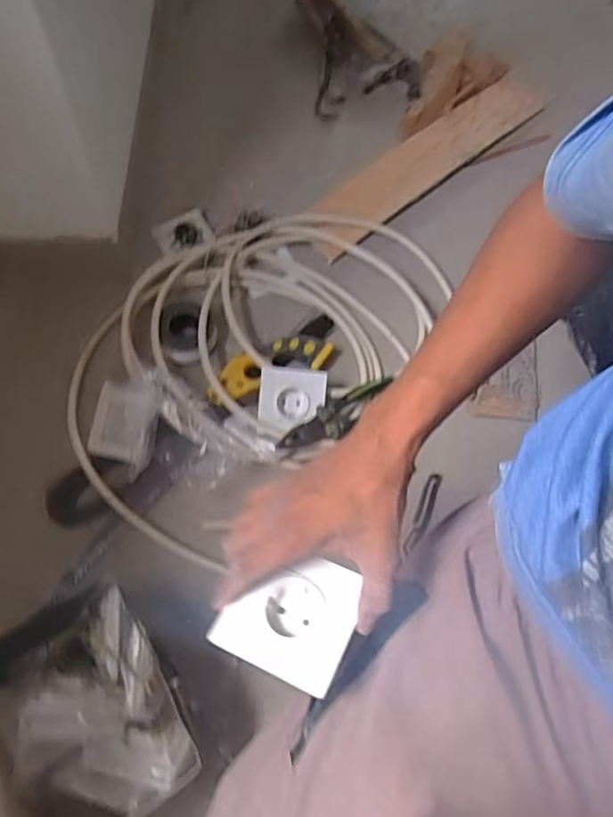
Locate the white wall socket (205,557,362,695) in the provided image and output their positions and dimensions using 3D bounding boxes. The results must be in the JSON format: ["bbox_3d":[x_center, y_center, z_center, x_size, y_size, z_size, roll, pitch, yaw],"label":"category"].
[{"bbox_3d":[-0.010,0.144,0.429,0.088,0.021,0.085,23,65,9],"label":"white wall socket"}]

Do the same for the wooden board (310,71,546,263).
[{"bbox_3d":[0.221,-0.454,1.076,0.600,0.026,0.112,-40,71,-19],"label":"wooden board"}]

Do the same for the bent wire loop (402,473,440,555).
[{"bbox_3d":[0.149,0.135,0.777,0.019,0.006,0.116,22,65,9],"label":"bent wire loop"}]

